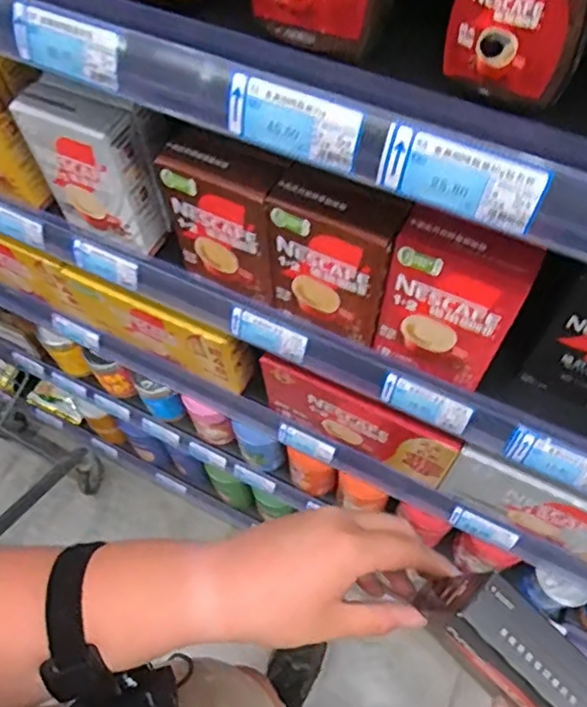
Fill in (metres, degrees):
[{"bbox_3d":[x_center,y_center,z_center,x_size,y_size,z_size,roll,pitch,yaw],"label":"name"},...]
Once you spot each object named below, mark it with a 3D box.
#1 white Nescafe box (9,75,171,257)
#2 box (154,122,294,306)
[{"bbox_3d":[-0.187,-0.171,0.562,0.108,0.147,0.051,24,65,15],"label":"white Nescafe box"},{"bbox_3d":[-0.059,-0.114,0.516,0.107,0.145,0.036,25,66,15],"label":"box"}]

